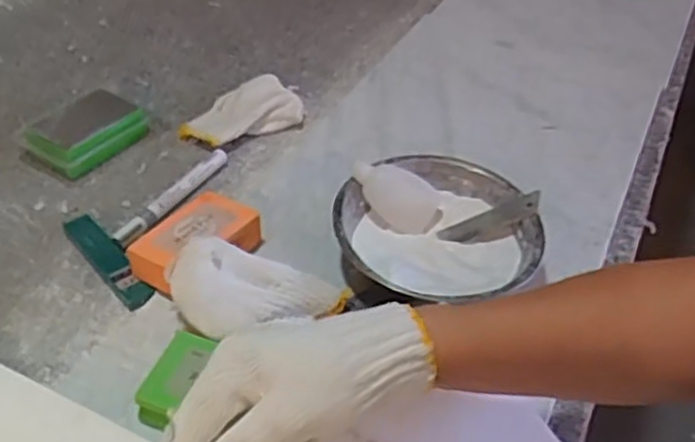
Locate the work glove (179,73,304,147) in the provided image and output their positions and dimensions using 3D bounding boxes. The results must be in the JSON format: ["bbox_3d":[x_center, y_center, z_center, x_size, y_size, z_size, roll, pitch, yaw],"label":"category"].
[{"bbox_3d":[-0.104,-0.106,0.730,0.126,0.026,0.070,-28,53,-31],"label":"work glove"}]

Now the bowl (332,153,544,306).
[{"bbox_3d":[0.071,0.012,0.590,0.160,0.059,0.155,3,43,-3],"label":"bowl"}]

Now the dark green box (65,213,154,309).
[{"bbox_3d":[-0.196,0.028,0.586,0.027,0.013,0.121,-29,53,-32],"label":"dark green box"}]

